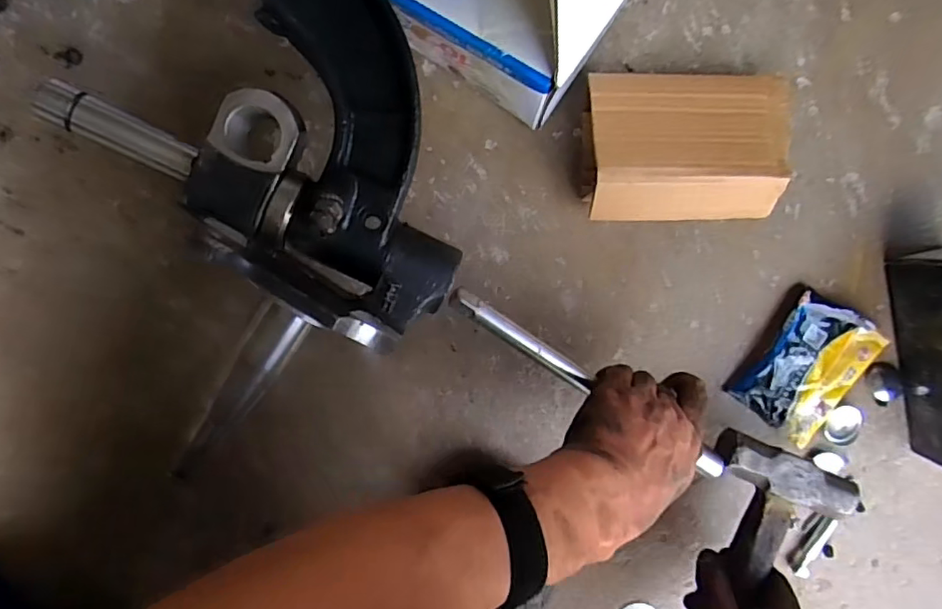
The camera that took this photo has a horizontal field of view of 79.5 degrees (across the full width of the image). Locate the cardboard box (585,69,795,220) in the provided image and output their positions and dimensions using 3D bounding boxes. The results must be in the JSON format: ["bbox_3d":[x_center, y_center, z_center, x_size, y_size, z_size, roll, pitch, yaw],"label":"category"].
[{"bbox_3d":[0.169,-0.125,0.452,0.157,0.046,0.114,-1,94,-4],"label":"cardboard box"}]

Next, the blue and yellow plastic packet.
[{"bbox_3d":[0.288,0.053,0.484,0.082,0.018,0.116,36,91,-5],"label":"blue and yellow plastic packet"}]

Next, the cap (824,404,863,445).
[{"bbox_3d":[0.325,0.105,0.494,0.035,0.011,0.037,0,94,-4],"label":"cap"}]

